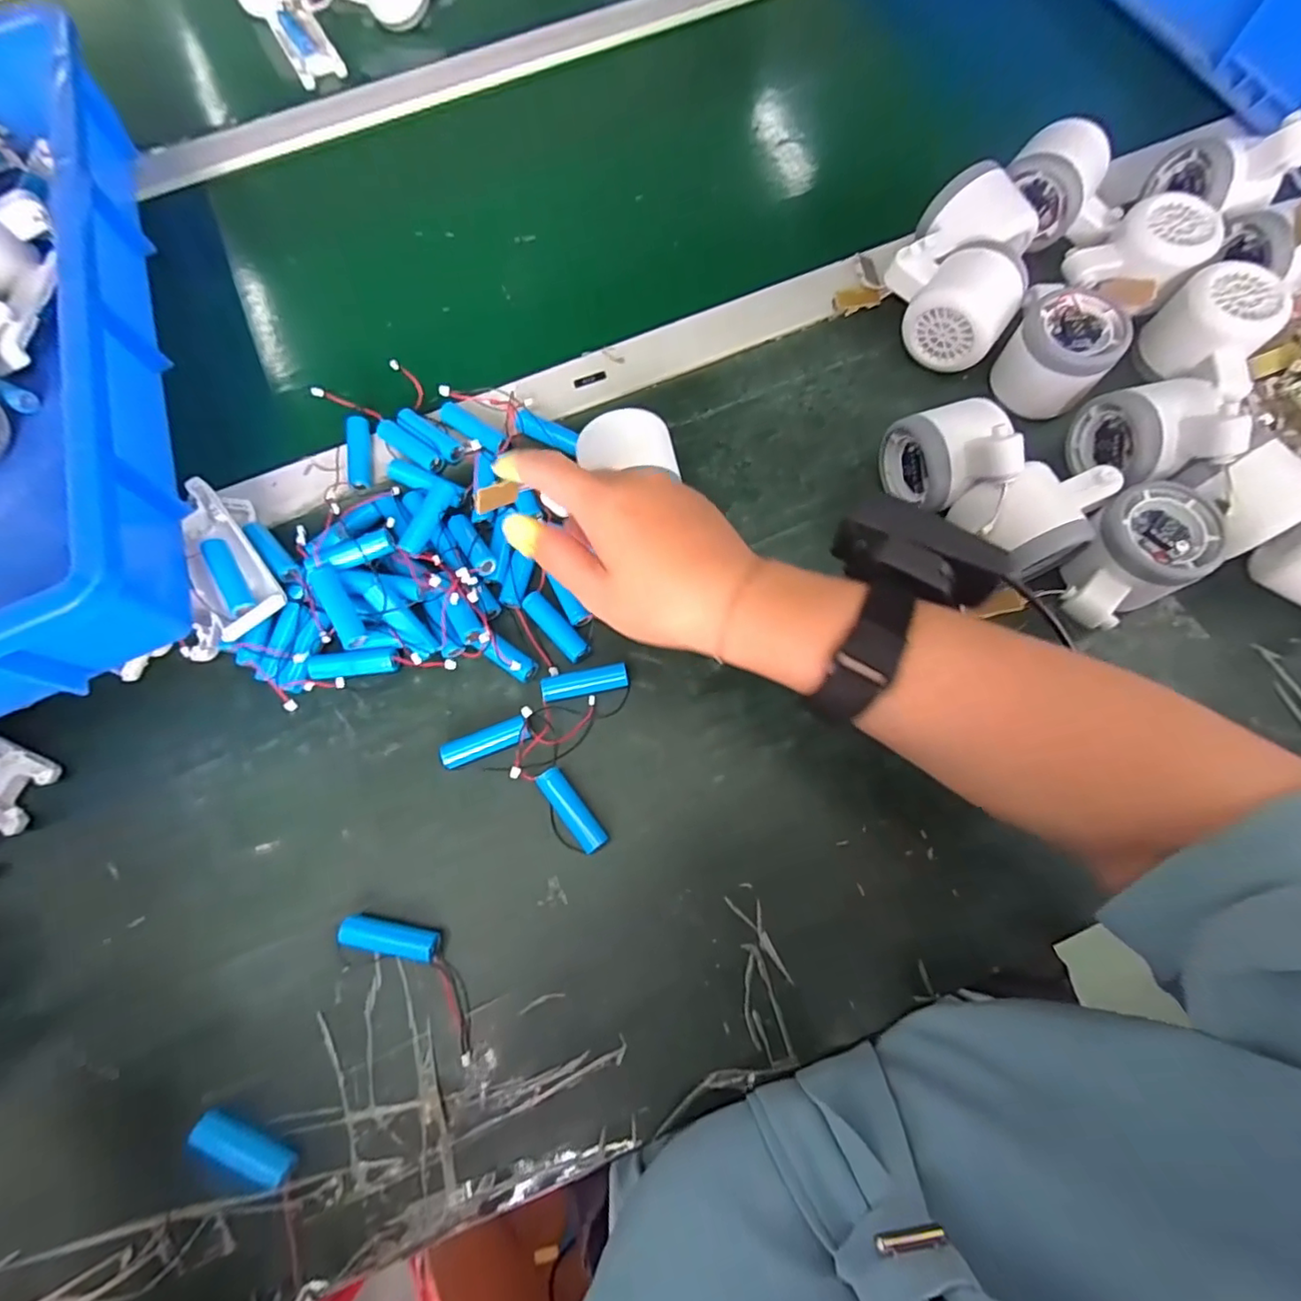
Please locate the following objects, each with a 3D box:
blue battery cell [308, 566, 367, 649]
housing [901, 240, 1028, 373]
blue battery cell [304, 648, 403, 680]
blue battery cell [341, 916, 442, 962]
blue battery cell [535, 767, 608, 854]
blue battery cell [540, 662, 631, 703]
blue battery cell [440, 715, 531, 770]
[{"bbox_3d":[-0.179,-0.024,0.337,0.014,0.014,0.050,-29,82,-6],"label":"blue battery cell"},{"bbox_3d":[0.208,-0.226,0.383,0.055,0.063,0.059,41,79,11],"label":"housing"},{"bbox_3d":[-0.176,0.008,0.347,0.053,0.018,0.014,-5,74,0],"label":"blue battery cell"},{"bbox_3d":[-0.136,0.151,0.305,0.050,0.014,0.014,11,75,5],"label":"blue battery cell"},{"bbox_3d":[-0.043,0.088,0.323,0.015,0.014,0.051,-36,77,-8],"label":"blue battery cell"},{"bbox_3d":[-0.039,0.019,0.345,0.051,0.012,0.016,-10,74,-1],"label":"blue battery cell"},{"bbox_3d":[-0.094,0.052,0.335,0.050,0.014,0.018,-20,75,-4],"label":"blue battery cell"}]

